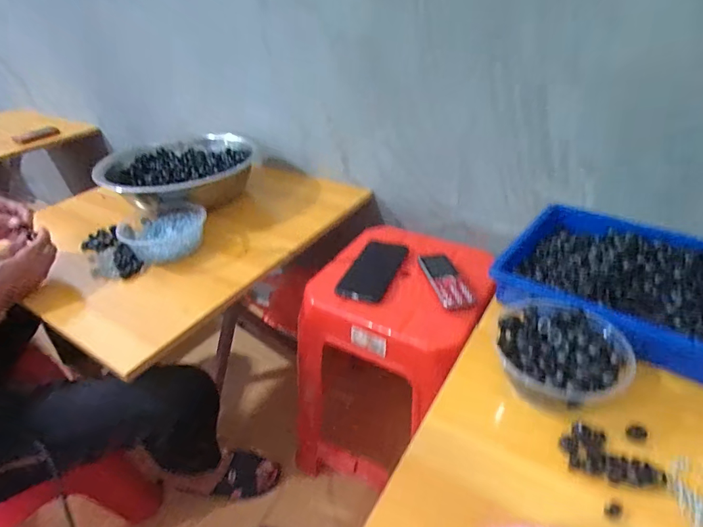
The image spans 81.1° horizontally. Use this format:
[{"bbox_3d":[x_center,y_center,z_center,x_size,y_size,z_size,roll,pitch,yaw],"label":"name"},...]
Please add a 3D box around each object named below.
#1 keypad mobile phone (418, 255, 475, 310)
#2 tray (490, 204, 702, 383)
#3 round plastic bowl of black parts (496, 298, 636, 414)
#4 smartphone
[{"bbox_3d":[0.148,0.024,0.652,0.050,0.011,0.128,-9,36,-8],"label":"keypad mobile phone"},{"bbox_3d":[0.387,0.038,0.520,0.365,0.053,0.259,21,42,31],"label":"tray"},{"bbox_3d":[0.219,0.097,0.447,0.120,0.065,0.131,-2,35,2],"label":"round plastic bowl of black parts"},{"bbox_3d":[0.038,0.008,0.681,0.075,0.012,0.147,14,39,23],"label":"smartphone"}]

